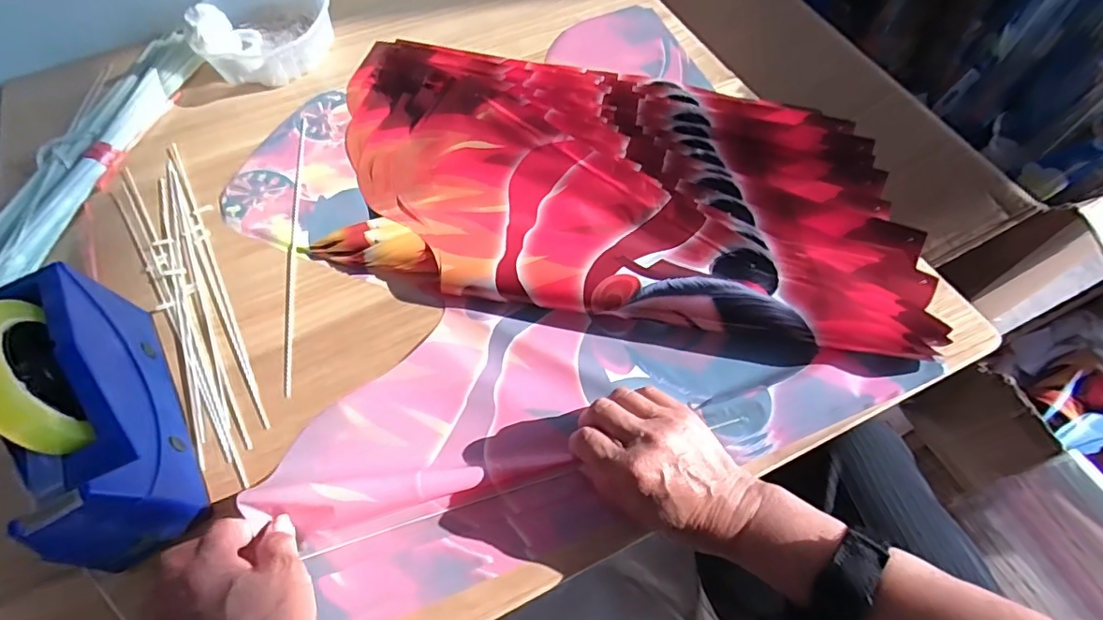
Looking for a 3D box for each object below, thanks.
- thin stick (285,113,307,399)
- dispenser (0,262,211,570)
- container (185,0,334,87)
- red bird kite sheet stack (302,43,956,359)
[{"bbox_3d":[-0.248,-0.069,0.508,0.011,0.004,0.322,-10,61,-4],"label":"thin stick"},{"bbox_3d":[-0.322,0.063,0.363,0.061,0.132,0.199,-29,64,-13],"label":"dispenser"},{"bbox_3d":[-0.329,-0.334,0.625,0.119,0.060,0.141,12,62,8],"label":"container"},{"bbox_3d":[0.043,-0.136,0.516,0.591,0.036,0.320,11,62,8],"label":"red bird kite sheet stack"}]

